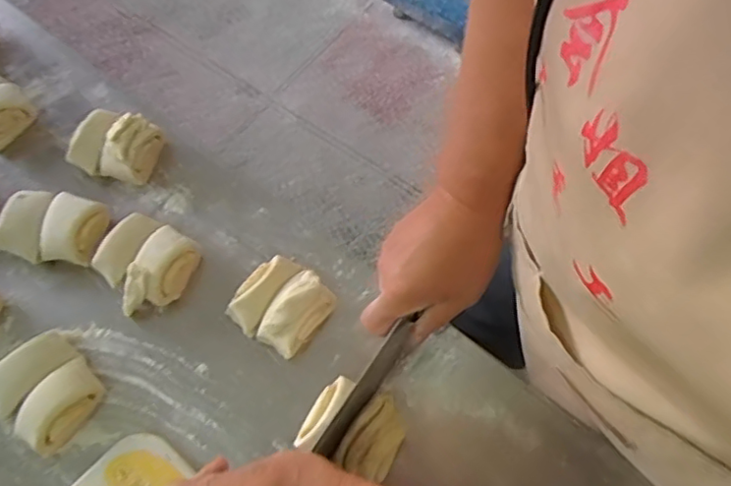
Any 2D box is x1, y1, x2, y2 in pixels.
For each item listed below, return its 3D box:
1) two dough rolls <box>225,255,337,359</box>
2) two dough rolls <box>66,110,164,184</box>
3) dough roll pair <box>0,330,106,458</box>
[{"bbox_3d":[-0.070,0.049,0.514,0.069,0.046,0.068,31,68,14],"label":"two dough rolls"},{"bbox_3d":[-0.240,-0.094,0.589,0.078,0.045,0.066,19,66,9],"label":"two dough rolls"},{"bbox_3d":[-0.255,0.118,0.493,0.077,0.036,0.068,41,71,17],"label":"dough roll pair"}]

